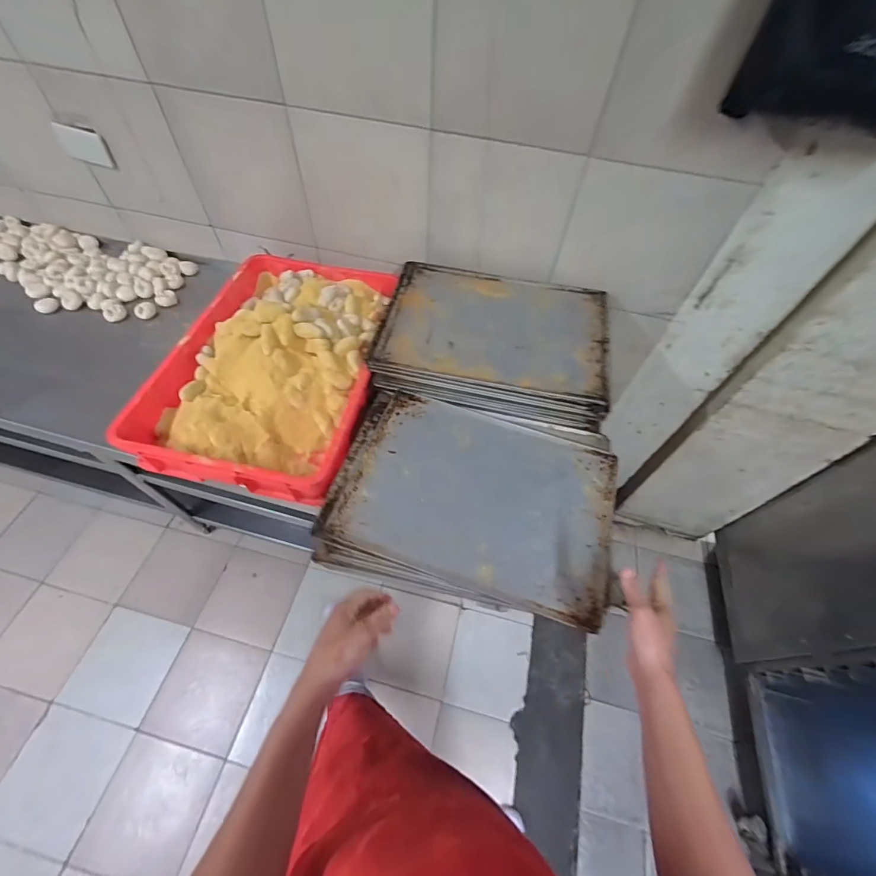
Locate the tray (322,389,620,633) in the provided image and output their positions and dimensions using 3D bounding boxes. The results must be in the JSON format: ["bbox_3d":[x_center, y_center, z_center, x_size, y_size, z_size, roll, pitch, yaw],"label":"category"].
[{"bbox_3d":[0.062,0.095,0.709,0.479,0.029,0.316,19,57,7],"label":"tray"}]

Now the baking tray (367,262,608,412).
[{"bbox_3d":[0.120,-0.236,0.844,0.458,0.039,0.339,11,57,2],"label":"baking tray"}]

